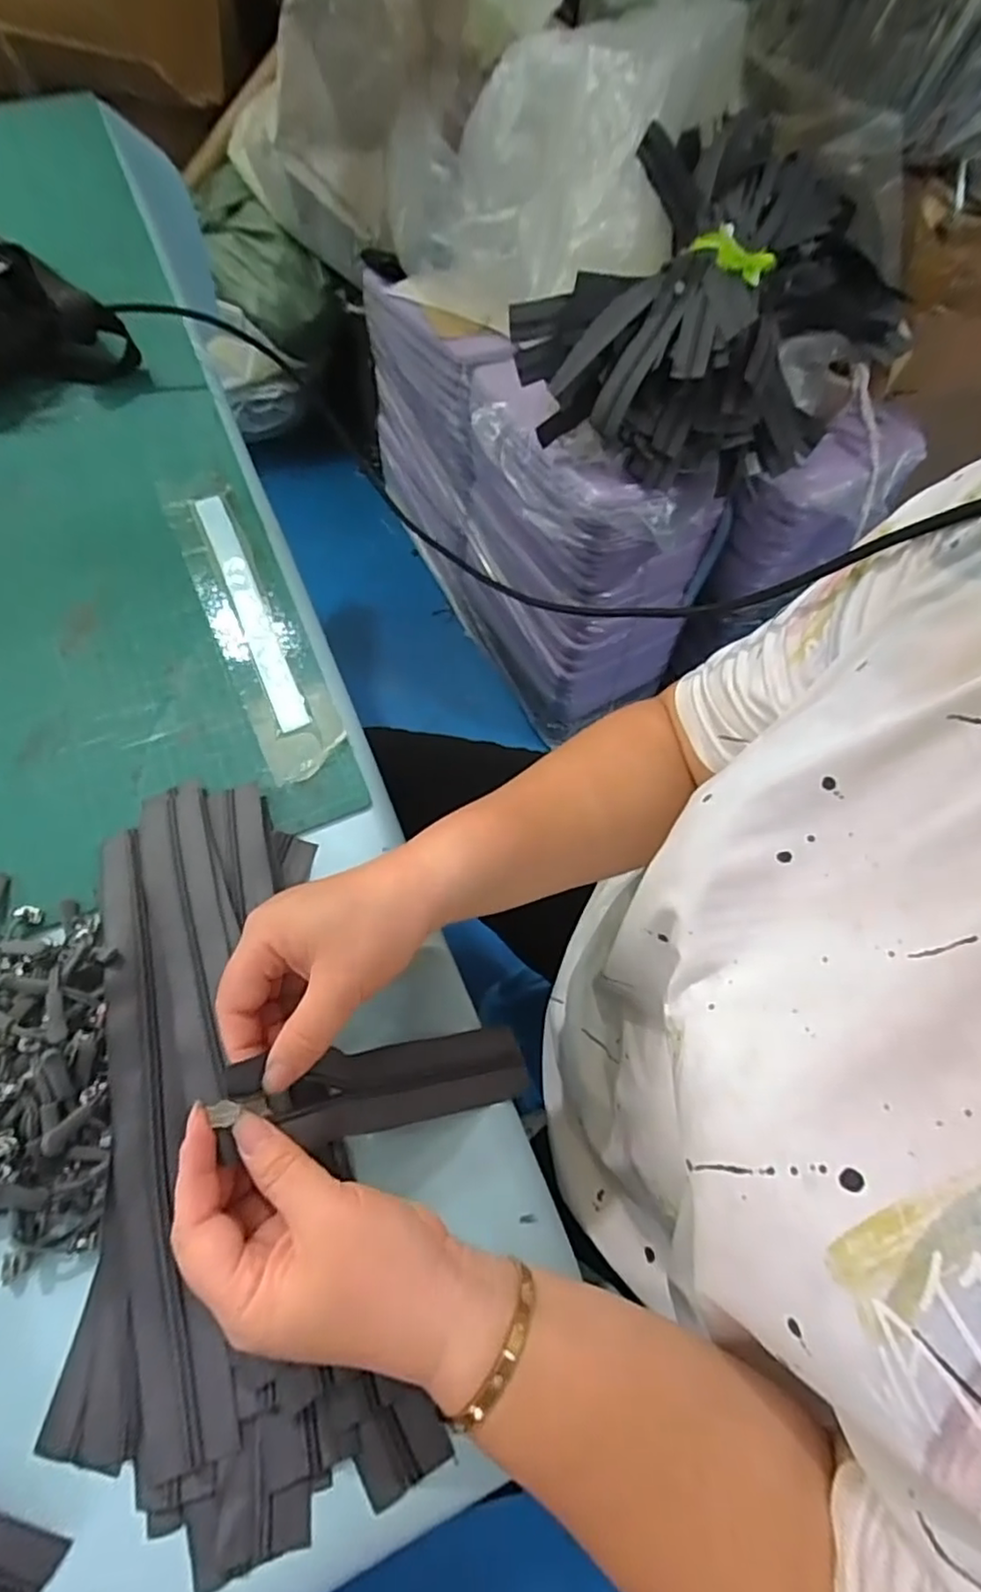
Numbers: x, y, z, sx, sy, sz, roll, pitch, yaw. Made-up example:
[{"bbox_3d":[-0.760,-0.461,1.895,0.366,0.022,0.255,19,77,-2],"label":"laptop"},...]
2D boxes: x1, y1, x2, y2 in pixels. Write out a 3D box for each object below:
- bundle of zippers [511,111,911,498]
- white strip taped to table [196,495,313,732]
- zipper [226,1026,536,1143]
[{"bbox_3d":[0.299,-0.616,0.829,0.366,0.197,0.462,42,70,12],"label":"bundle of zippers"},{"bbox_3d":[-0.172,-0.136,0.458,0.020,0.006,0.213,-25,69,-6],"label":"white strip taped to table"},{"bbox_3d":[-0.049,0.145,0.324,0.157,0.019,0.039,7,58,-35],"label":"zipper"}]

